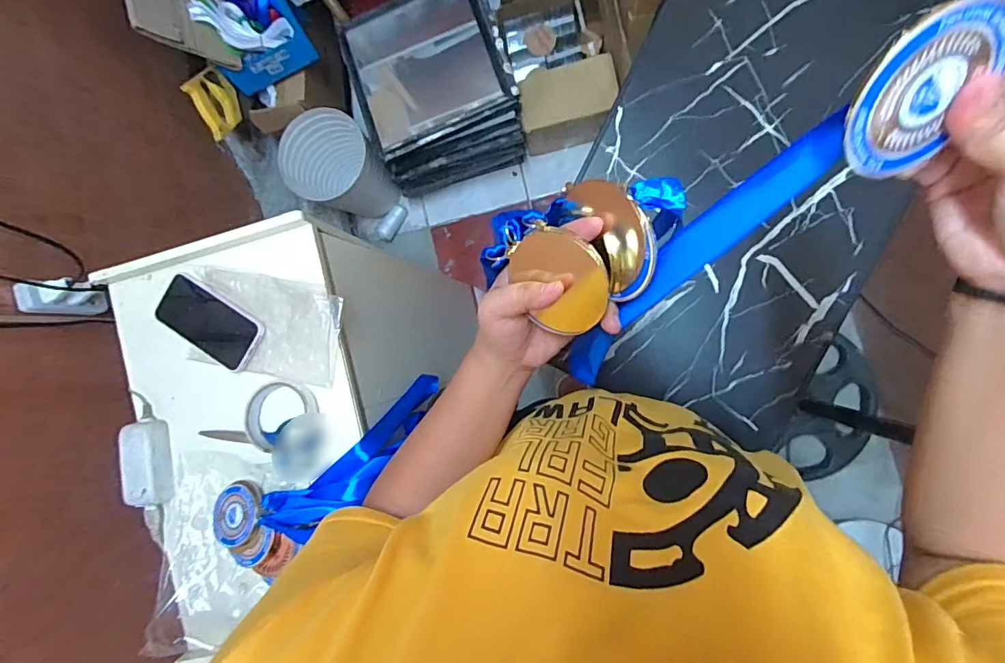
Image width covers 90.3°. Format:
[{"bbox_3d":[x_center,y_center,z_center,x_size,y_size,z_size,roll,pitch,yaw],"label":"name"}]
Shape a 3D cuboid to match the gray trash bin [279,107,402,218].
[{"bbox_3d":[-0.391,-0.401,1.305,0.207,0.313,0.196,0,90,8],"label":"gray trash bin"}]

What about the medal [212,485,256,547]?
[{"bbox_3d":[-0.331,0.227,0.619,0.065,0.008,0.068,6,78,24],"label":"medal"}]

